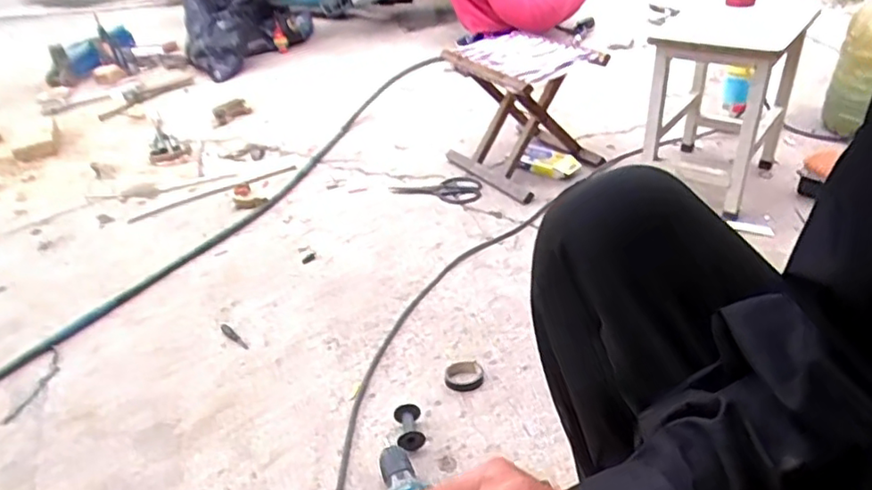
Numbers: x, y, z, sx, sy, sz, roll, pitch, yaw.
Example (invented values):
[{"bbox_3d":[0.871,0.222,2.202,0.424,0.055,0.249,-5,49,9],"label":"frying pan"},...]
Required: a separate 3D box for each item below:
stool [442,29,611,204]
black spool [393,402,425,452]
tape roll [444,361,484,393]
[{"bbox_3d":[0.203,-0.328,1.474,0.297,0.289,0.285,-29,40,-29],"label":"stool"},{"bbox_3d":[-0.037,0.257,0.863,0.036,0.032,0.066,-10,34,-4],"label":"black spool"},{"bbox_3d":[0.044,0.204,0.957,0.064,0.020,0.052,-20,36,-18],"label":"tape roll"}]

